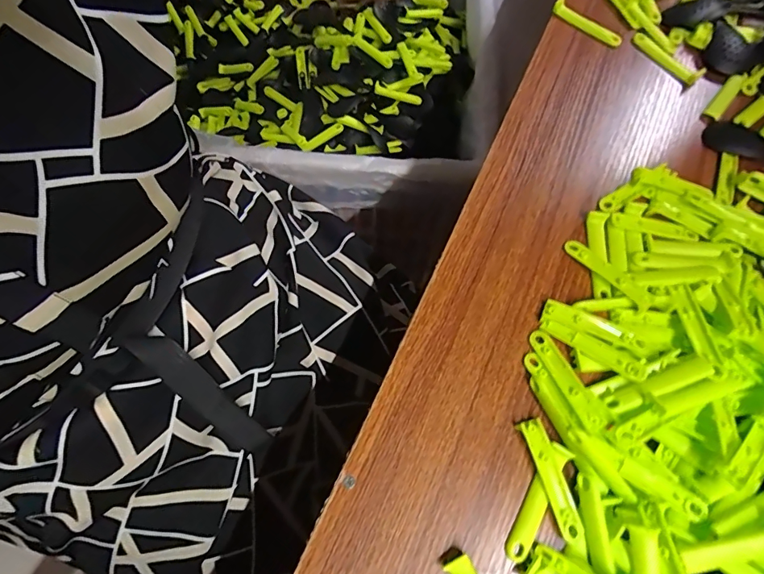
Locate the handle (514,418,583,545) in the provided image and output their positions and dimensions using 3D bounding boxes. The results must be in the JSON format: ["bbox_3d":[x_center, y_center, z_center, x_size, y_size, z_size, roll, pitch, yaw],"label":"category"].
[{"bbox_3d":[0.110,0.125,0.295,0.015,0.008,0.076,-16,64,-4],"label":"handle"}]

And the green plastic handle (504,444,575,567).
[{"bbox_3d":[0.100,0.138,0.293,0.015,0.012,0.076,29,70,16],"label":"green plastic handle"}]

